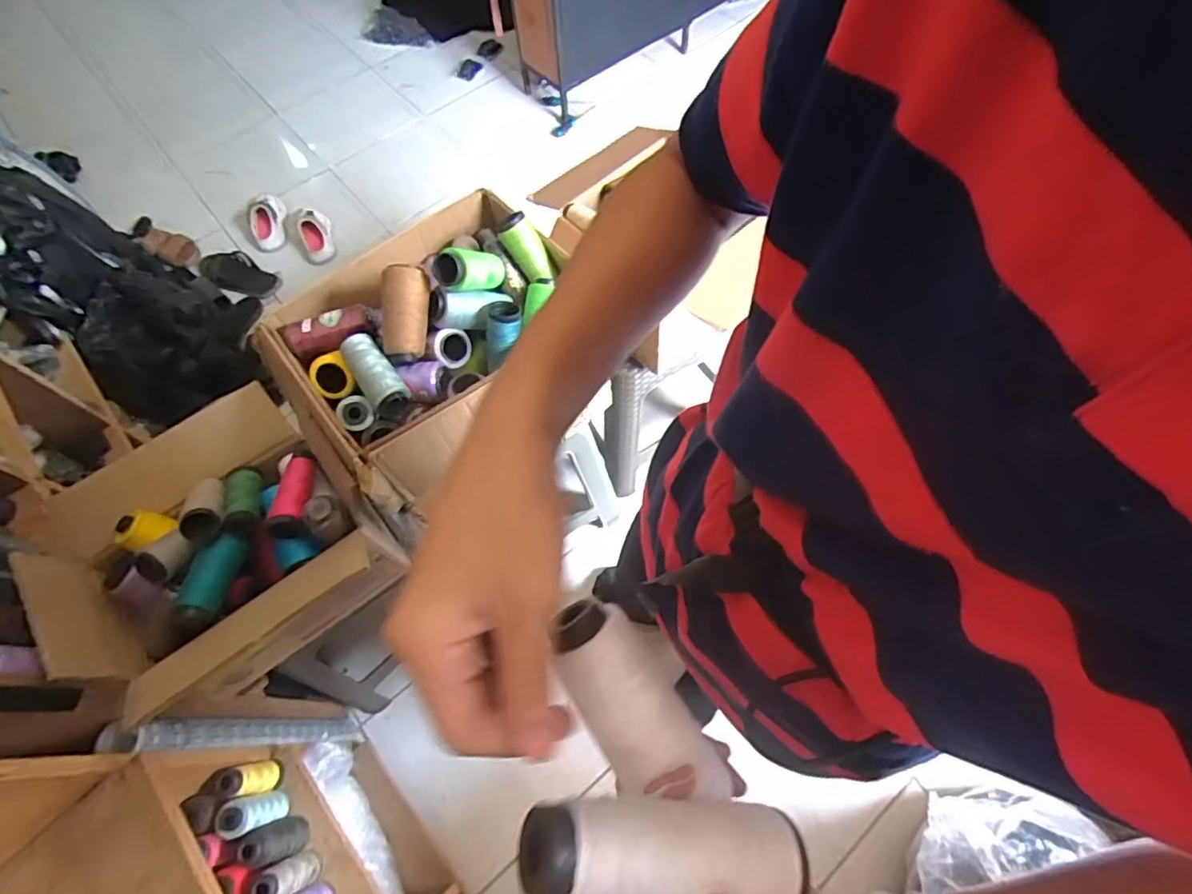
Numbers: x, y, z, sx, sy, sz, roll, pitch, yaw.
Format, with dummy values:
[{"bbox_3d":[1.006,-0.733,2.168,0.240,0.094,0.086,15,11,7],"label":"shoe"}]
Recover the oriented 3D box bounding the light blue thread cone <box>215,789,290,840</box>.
[{"bbox_3d":[-0.481,0.515,0.824,0.046,0.102,0.044,-17,64,-5],"label":"light blue thread cone"}]

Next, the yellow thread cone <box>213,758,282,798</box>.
[{"bbox_3d":[-0.498,0.478,0.845,0.040,0.113,0.044,-8,64,-1],"label":"yellow thread cone"}]

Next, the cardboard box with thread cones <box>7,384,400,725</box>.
[{"bbox_3d":[-0.491,0.150,0.785,0.344,0.223,0.334,-41,69,-16],"label":"cardboard box with thread cones"}]

